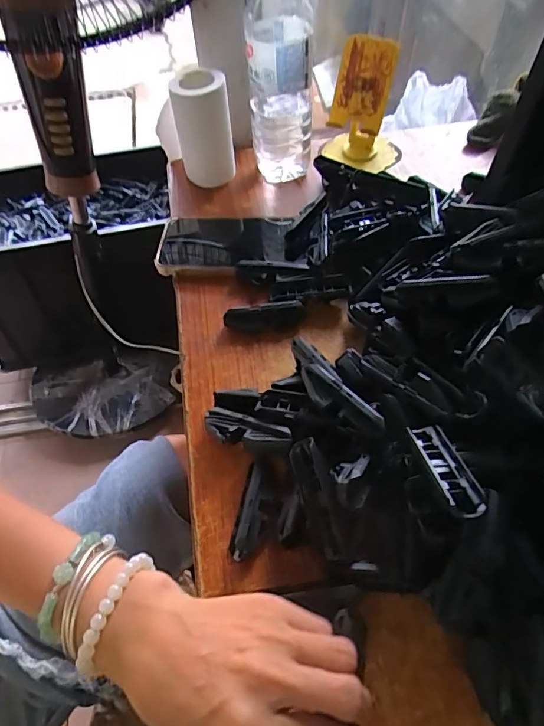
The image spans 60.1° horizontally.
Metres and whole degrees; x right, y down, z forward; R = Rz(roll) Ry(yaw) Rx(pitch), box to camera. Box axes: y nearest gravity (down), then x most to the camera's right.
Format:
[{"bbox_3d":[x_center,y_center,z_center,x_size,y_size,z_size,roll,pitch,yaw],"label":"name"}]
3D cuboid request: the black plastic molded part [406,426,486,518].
[{"bbox_3d":[0.099,0.058,0.271,0.022,0.008,0.074,-6,27,-2],"label":"black plastic molded part"}]

